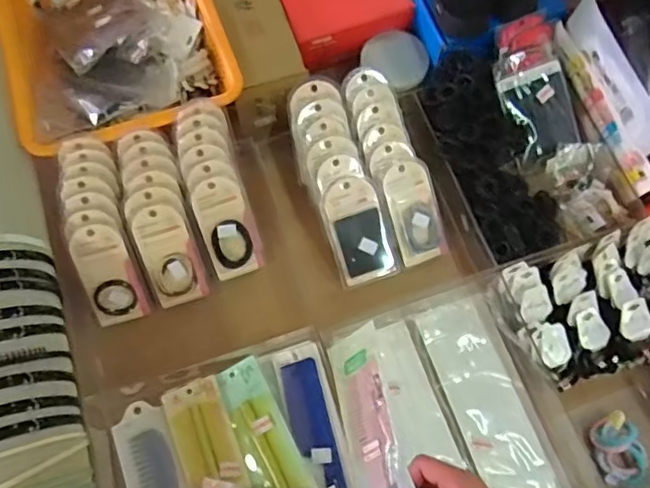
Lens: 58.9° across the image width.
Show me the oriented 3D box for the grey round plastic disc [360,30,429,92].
[{"bbox_3d":[0.111,-0.281,0.867,0.097,0.006,0.081,41,87,7],"label":"grey round plastic disc"}]

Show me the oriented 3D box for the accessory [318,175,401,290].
[{"bbox_3d":[0.045,-0.018,0.778,0.081,0.016,0.143,-22,101,-11],"label":"accessory"}]

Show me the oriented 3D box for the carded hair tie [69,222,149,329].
[{"bbox_3d":[-0.276,0.042,0.732,0.065,0.138,0.020,-13,26,-5],"label":"carded hair tie"}]

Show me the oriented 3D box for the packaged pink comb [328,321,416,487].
[{"bbox_3d":[0.050,0.207,0.593,0.015,0.082,0.251,24,37,-35],"label":"packaged pink comb"}]

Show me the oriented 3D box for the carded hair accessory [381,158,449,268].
[{"bbox_3d":[0.123,-0.044,0.790,0.069,0.008,0.139,-16,98,-6],"label":"carded hair accessory"}]

